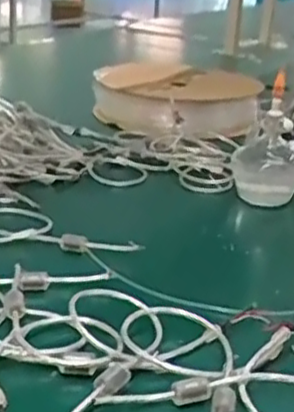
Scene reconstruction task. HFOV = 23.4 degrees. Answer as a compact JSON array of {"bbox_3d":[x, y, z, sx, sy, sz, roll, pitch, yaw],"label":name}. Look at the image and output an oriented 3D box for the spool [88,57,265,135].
[{"bbox_3d":[0.053,-0.185,1.207,0.254,0.067,0.259,10,22,15],"label":"spool"}]

